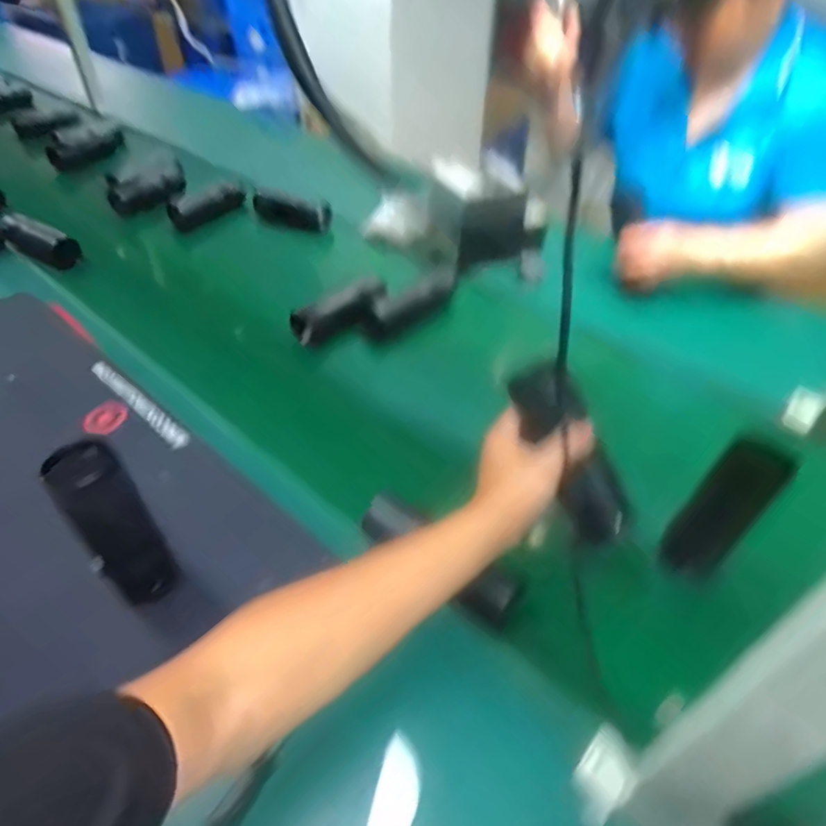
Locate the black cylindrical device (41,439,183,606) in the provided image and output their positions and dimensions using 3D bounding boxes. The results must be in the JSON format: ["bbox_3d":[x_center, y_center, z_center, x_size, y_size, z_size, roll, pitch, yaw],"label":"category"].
[{"bbox_3d":[-0.257,0.100,0.472,0.052,0.175,0.050,2,44,-2],"label":"black cylindrical device"}]

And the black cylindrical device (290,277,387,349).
[{"bbox_3d":[-0.118,-0.164,0.878,0.159,0.051,0.046,-30,51,-7],"label":"black cylindrical device"}]

